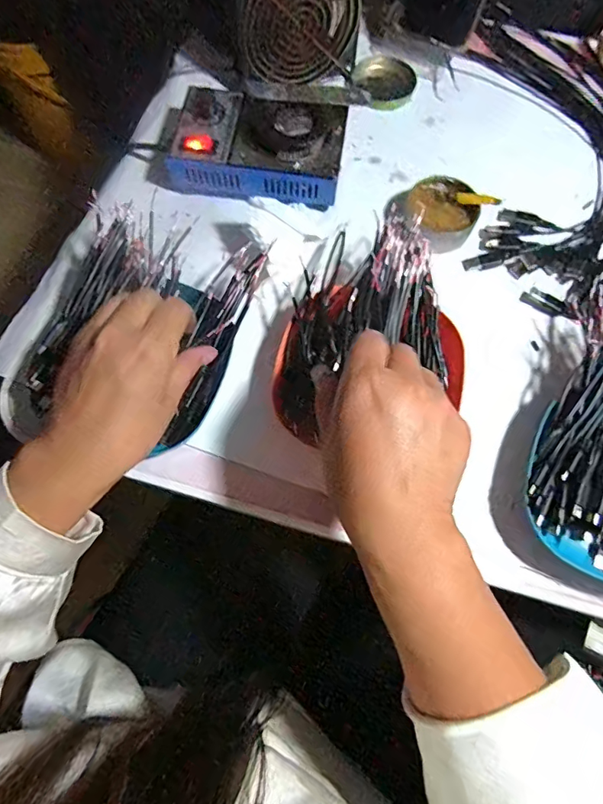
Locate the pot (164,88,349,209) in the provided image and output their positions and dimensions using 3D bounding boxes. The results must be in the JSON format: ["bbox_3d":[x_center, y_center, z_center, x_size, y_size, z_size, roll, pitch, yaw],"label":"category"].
[{"bbox_3d":[-0.041,-0.224,0.432,0.153,0.052,0.090,6,71,1],"label":"pot"}]

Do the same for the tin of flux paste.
[{"bbox_3d":[0.124,-0.166,0.432,0.057,0.032,0.060,0,71,-1],"label":"tin of flux paste"}]

